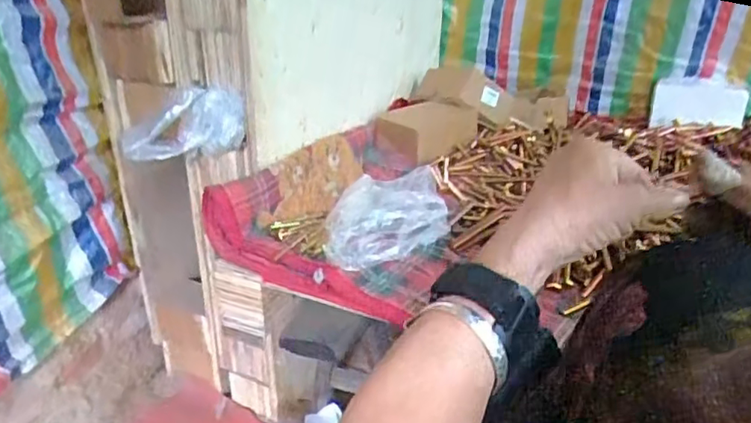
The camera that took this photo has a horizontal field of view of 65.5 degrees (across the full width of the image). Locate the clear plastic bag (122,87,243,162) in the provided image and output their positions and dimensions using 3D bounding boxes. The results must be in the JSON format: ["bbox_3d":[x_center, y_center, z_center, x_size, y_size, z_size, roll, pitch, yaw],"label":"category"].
[{"bbox_3d":[-0.273,-0.119,0.855,0.193,0.105,0.053,-17,24,13],"label":"clear plastic bag"}]

